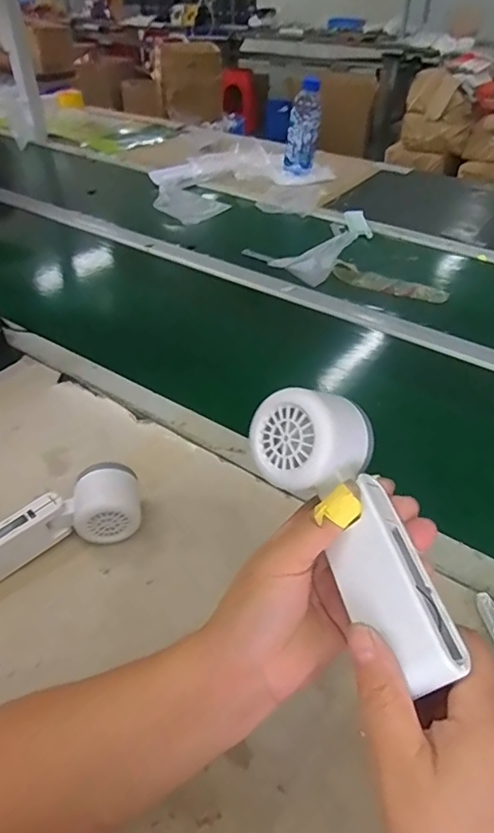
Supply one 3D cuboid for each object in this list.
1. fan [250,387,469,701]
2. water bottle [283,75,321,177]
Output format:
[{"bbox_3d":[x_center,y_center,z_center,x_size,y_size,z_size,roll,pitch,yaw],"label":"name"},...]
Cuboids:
[{"bbox_3d":[0.057,0.057,0.279,0.052,0.057,0.169,16,46,-52],"label":"fan"},{"bbox_3d":[0.130,-0.689,1.211,0.072,0.194,0.065,-2,37,-5],"label":"water bottle"}]

